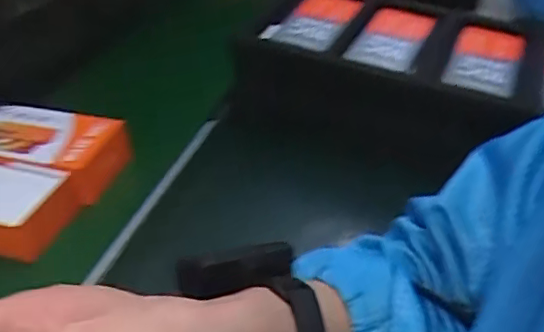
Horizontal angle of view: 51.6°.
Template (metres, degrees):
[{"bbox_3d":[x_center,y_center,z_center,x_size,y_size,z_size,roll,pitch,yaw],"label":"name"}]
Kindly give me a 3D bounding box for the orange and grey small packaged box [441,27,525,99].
[{"bbox_3d":[0.264,-0.130,0.697,0.080,0.033,0.118,15,43,21],"label":"orange and grey small packaged box"}]

